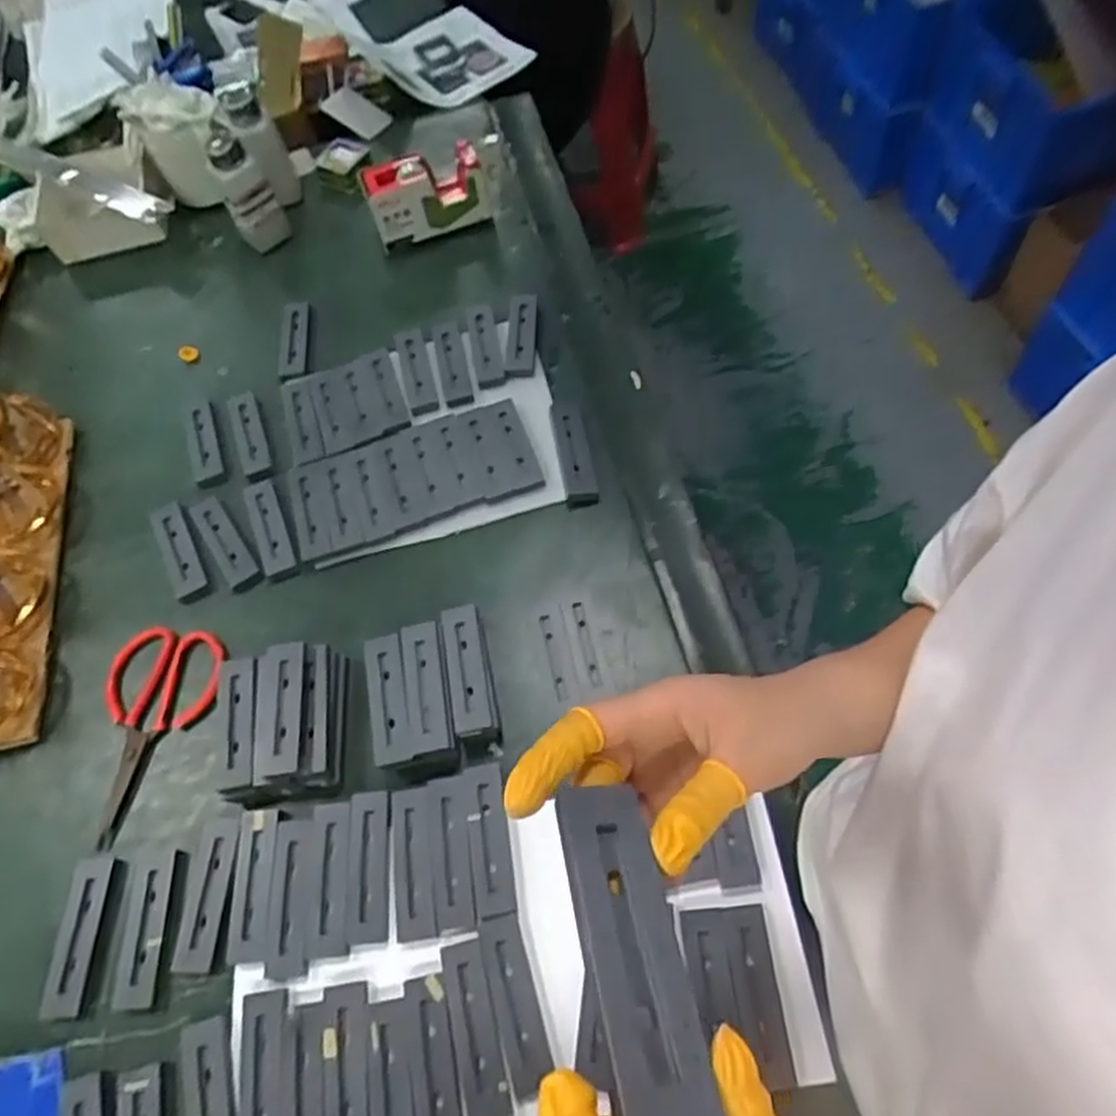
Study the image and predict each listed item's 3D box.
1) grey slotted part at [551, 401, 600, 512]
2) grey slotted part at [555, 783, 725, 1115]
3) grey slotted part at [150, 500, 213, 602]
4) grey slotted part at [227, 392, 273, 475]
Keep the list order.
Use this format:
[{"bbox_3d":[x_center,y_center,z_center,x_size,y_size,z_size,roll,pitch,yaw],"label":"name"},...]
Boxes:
[{"bbox_3d":[0.016,-0.100,0.751,0.032,0.018,0.114,-10,61,1],"label":"grey slotted part"},{"bbox_3d":[0.026,0.126,0.251,0.036,0.012,0.106,8,37,-19],"label":"grey slotted part"},{"bbox_3d":[-0.362,-0.007,0.744,0.033,0.010,0.108,-27,62,-8],"label":"grey slotted part"},{"bbox_3d":[-0.321,-0.130,0.806,0.029,0.007,0.110,-22,62,-6],"label":"grey slotted part"}]

